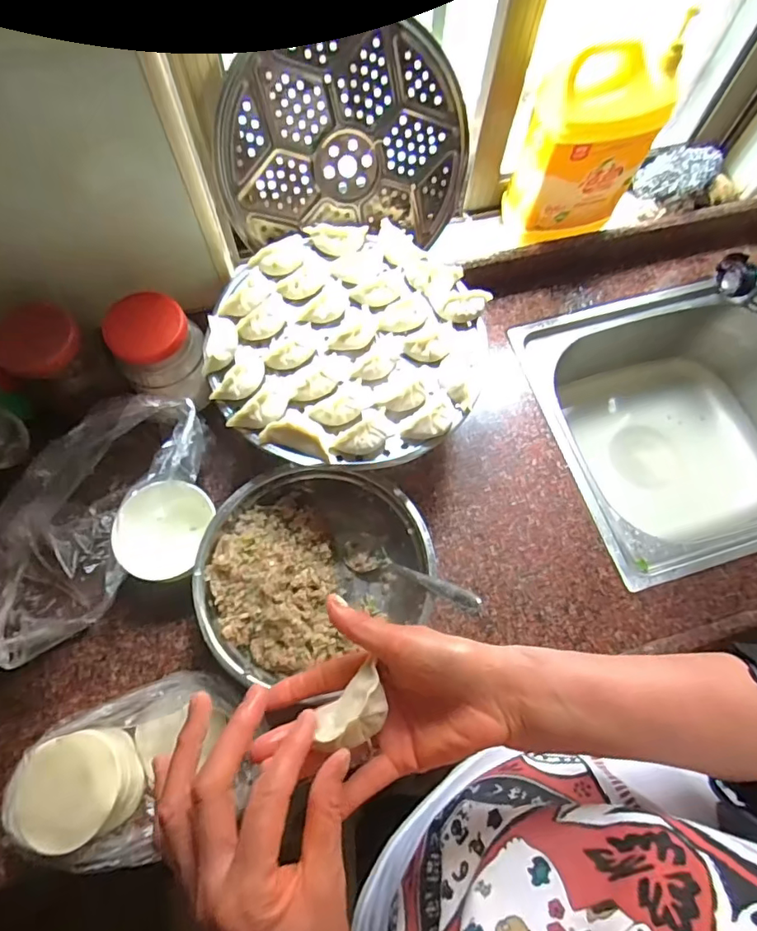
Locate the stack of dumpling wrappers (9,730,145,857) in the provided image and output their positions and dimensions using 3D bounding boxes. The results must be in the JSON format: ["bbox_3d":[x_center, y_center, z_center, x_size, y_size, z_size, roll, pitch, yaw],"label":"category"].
[{"bbox_3d":[-0.274,0.299,0.475,0.101,0.061,0.089,-23,71,-11],"label":"stack of dumpling wrappers"}]

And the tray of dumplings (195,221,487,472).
[{"bbox_3d":[-0.029,-0.141,0.557,0.285,0.038,0.293,15,69,4],"label":"tray of dumplings"}]

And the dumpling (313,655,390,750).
[{"bbox_3d":[-0.016,0.155,0.313,0.051,0.021,0.033,-39,74,-15],"label":"dumpling"}]

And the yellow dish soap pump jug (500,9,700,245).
[{"bbox_3d":[0.255,-0.390,0.620,0.139,0.209,0.075,-18,70,-9],"label":"yellow dish soap pump jug"}]

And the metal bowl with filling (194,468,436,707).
[{"bbox_3d":[-0.071,0.115,0.550,0.224,0.072,0.232,1,68,-2],"label":"metal bowl with filling"}]

